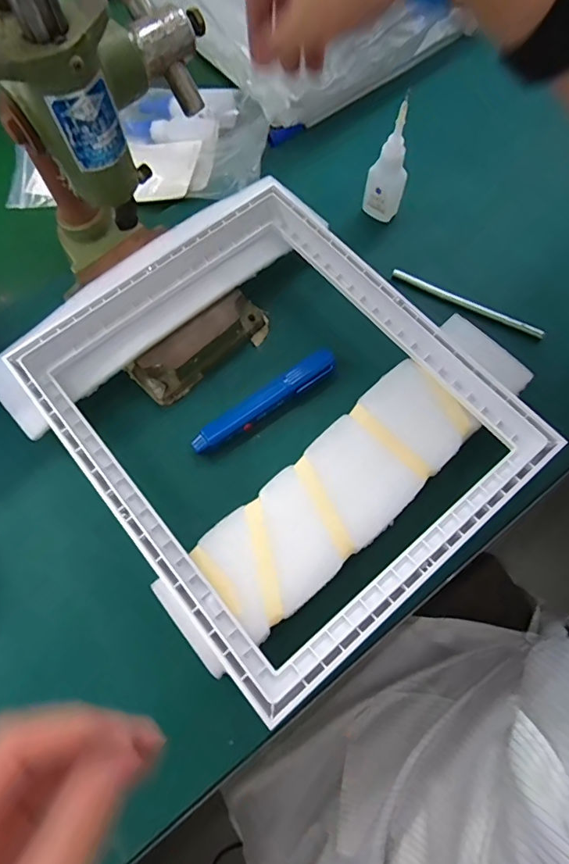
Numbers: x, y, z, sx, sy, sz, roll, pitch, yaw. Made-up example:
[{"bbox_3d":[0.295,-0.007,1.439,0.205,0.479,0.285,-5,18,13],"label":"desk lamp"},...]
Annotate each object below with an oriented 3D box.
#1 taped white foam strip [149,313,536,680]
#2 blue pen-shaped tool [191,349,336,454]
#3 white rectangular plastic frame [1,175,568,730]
[{"bbox_3d":[0.054,0.034,0.373,0.323,0.034,0.085,-41,74,-14],"label":"taped white foam strip"},{"bbox_3d":[-0.017,-0.027,0.412,0.141,0.018,0.023,-33,72,-11],"label":"blue pen-shaped tool"},{"bbox_3d":[-0.012,-0.024,0.368,0.278,0.045,0.339,-39,73,-13],"label":"white rectangular plastic frame"}]

